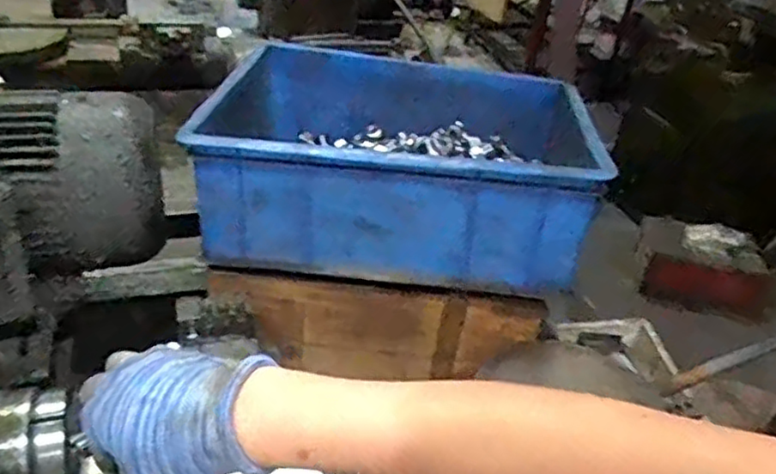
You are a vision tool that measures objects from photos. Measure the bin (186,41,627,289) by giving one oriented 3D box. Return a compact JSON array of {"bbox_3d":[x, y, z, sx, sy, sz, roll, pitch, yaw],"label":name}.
[{"bbox_3d":[0.014,-0.094,0.742,0.396,0.133,0.277,7,34,0],"label":"bin"}]

